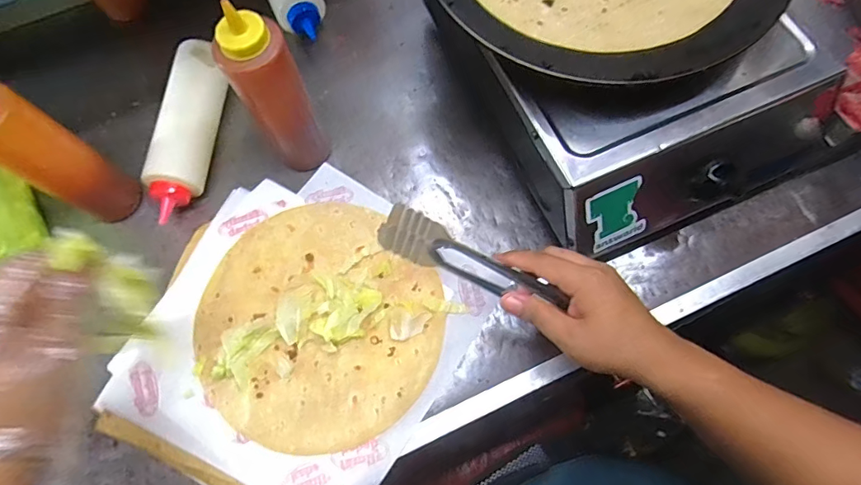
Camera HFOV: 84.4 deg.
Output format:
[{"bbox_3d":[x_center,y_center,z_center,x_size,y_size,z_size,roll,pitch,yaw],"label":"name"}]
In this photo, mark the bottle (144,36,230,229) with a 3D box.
[{"bbox_3d":[-0.269,-0.124,0.533,0.054,0.066,0.208,4,70,1],"label":"bottle"}]

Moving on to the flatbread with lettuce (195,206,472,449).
[{"bbox_3d":[-0.113,0.075,0.473,0.232,0.019,0.239,-37,75,-13],"label":"flatbread with lettuce"}]

